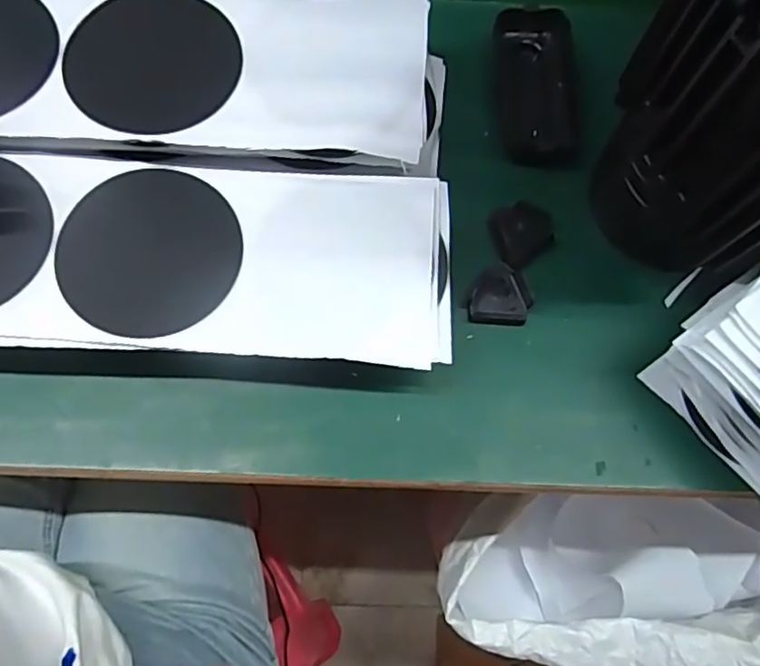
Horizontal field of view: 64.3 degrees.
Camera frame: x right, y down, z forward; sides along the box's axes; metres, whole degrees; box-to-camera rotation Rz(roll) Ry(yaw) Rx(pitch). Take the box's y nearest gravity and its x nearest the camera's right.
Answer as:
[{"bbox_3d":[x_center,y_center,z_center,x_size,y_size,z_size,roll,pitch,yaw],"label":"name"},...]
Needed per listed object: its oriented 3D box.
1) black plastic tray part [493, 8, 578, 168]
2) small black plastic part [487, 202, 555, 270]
[{"bbox_3d":[0.109,-0.167,0.416,0.052,0.019,0.113,-2,73,-2],"label":"black plastic tray part"},{"bbox_3d":[0.091,-0.064,0.383,0.034,0.016,0.041,-15,74,-5],"label":"small black plastic part"}]

